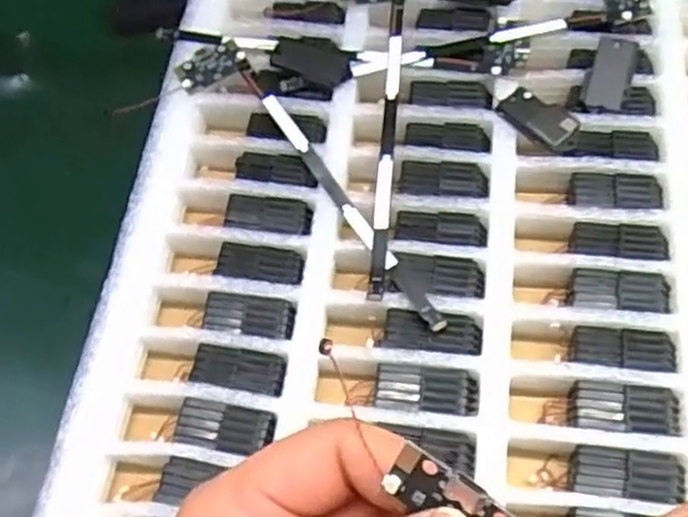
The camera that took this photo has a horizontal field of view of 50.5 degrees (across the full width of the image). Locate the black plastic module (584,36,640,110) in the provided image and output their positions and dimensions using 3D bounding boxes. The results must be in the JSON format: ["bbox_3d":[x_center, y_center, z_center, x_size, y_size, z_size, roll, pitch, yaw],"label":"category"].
[{"bbox_3d":[0.127,-0.088,0.347,0.019,0.004,0.037,17,80,9],"label":"black plastic module"}]

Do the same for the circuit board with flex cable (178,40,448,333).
[{"bbox_3d":[-0.019,-0.038,0.339,0.032,0.008,0.192,-32,63,-14],"label":"circuit board with flex cable"}]

